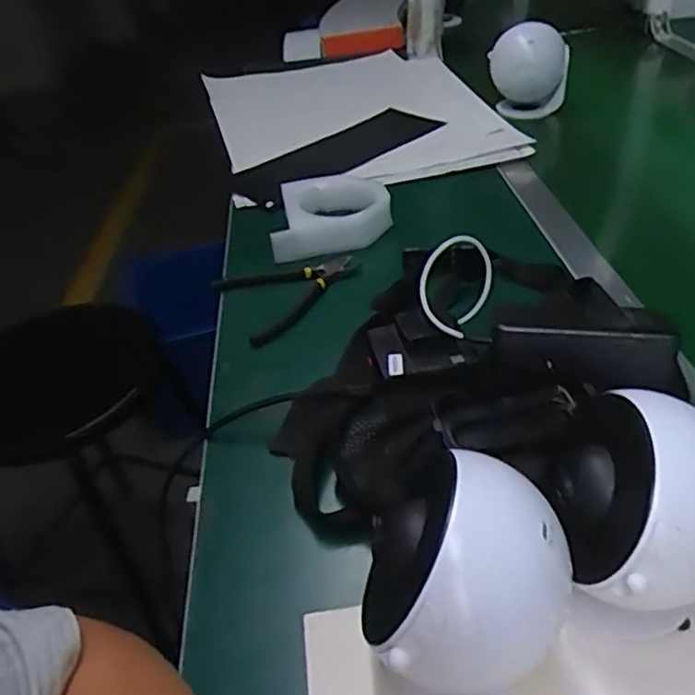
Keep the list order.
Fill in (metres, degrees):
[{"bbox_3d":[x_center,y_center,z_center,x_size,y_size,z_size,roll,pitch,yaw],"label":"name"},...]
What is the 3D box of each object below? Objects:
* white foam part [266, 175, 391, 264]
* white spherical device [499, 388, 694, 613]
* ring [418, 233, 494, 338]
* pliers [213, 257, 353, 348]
[{"bbox_3d":[-0.017,-0.152,0.731,0.130,0.038,0.130,-6,39,1],"label":"white foam part"},{"bbox_3d":[0.147,0.079,0.326,0.087,0.091,0.089,-4,39,3],"label":"white spherical device"},{"bbox_3d":[0.087,-0.049,0.513,0.081,0.065,0.023,-53,21,-25],"label":"ring"},{"bbox_3d":[-0.054,-0.055,0.645,0.131,0.022,0.127,-17,40,-15],"label":"pliers"}]

